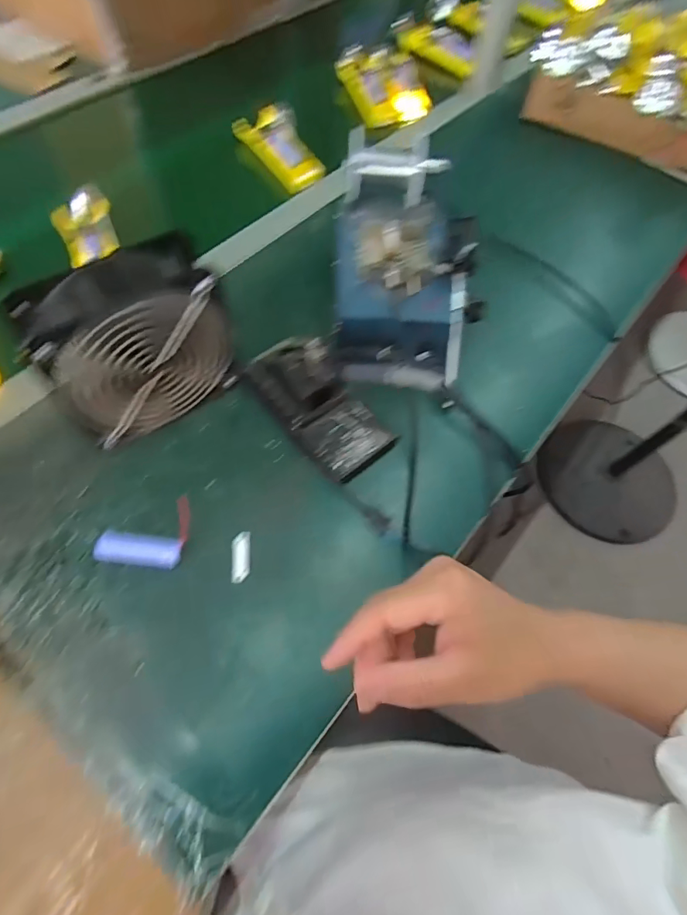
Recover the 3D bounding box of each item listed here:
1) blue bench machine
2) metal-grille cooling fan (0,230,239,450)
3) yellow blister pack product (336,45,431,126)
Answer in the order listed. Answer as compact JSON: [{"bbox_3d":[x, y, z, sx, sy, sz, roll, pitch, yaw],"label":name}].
[{"bbox_3d":[0.065,-0.179,0.463,0.140,0.133,0.222,1,60,-4],"label":"blue bench machine"},{"bbox_3d":[-0.173,-0.090,0.398,0.151,0.152,0.062,-33,68,-20],"label":"metal-grille cooling fan"},{"bbox_3d":[0.058,-0.581,0.722,0.115,0.040,0.179,-11,62,-10],"label":"yellow blister pack product"}]

